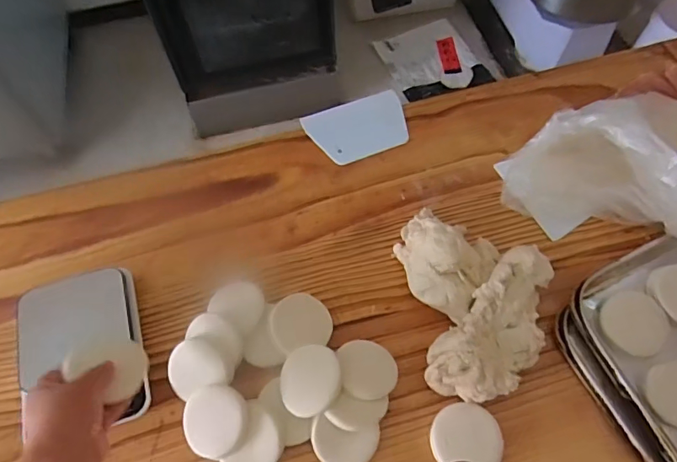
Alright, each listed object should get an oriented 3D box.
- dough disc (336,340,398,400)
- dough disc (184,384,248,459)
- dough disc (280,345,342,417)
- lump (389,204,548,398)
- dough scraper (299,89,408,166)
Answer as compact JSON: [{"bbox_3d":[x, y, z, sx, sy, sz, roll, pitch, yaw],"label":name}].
[{"bbox_3d":[0.032,0.148,0.514,0.062,0.004,0.062,7,57,-11],"label":"dough disc"},{"bbox_3d":[-0.123,0.190,0.477,0.066,0.007,0.066,-11,77,12],"label":"dough disc"},{"bbox_3d":[-0.029,0.155,0.497,0.064,0.004,0.067,-2,78,9],"label":"dough disc"},{"bbox_3d":[0.160,0.062,0.532,0.161,0.061,0.227,-9,62,-1],"label":"lump"},{"bbox_3d":[0.029,-0.148,0.691,0.140,0.011,0.092,-20,75,-3],"label":"dough scraper"}]

